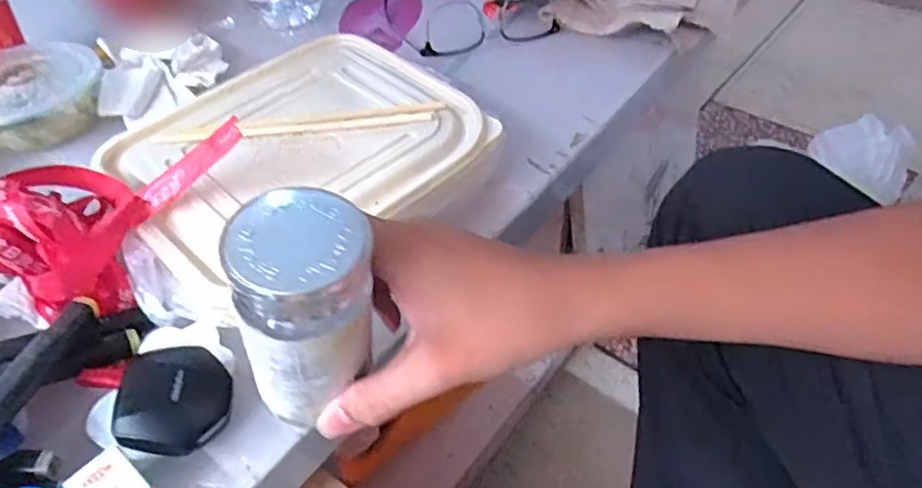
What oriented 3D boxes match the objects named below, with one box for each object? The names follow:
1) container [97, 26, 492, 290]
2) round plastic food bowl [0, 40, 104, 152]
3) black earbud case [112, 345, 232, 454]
[{"bbox_3d":[-0.107,-0.058,0.445,0.198,0.048,0.228,33,55,29],"label":"container"},{"bbox_3d":[-0.341,-0.117,0.511,0.104,0.039,0.110,-1,45,1],"label":"round plastic food bowl"},{"bbox_3d":[-0.143,0.078,0.324,0.051,0.023,0.056,9,47,-20],"label":"black earbud case"}]

